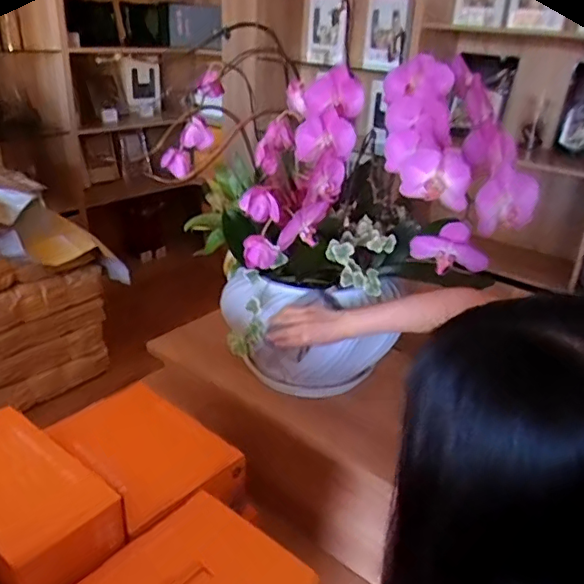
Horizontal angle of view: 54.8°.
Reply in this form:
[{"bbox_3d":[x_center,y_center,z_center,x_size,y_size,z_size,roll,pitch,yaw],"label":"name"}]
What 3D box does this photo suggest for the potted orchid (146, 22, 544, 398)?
[{"bbox_3d":[0.053,-0.050,0.969,0.593,0.606,0.415,14,28,21],"label":"potted orchid"}]

